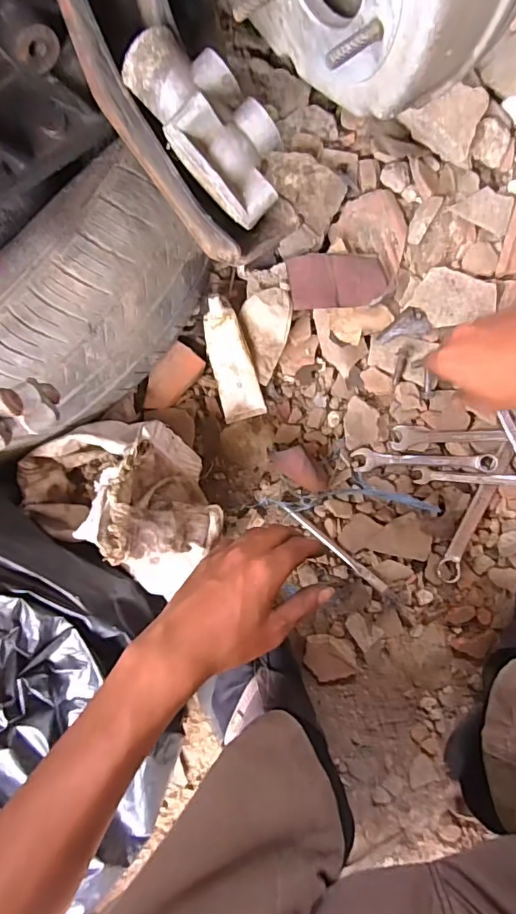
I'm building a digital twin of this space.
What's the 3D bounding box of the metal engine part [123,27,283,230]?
[{"bbox_3d":[-0.031,-0.209,0.308,0.060,0.033,0.117,-43,86,3],"label":"metal engine part"}]

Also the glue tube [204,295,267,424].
[{"bbox_3d":[-0.027,-0.102,0.523,0.044,0.024,0.127,-13,112,5],"label":"glue tube"}]

